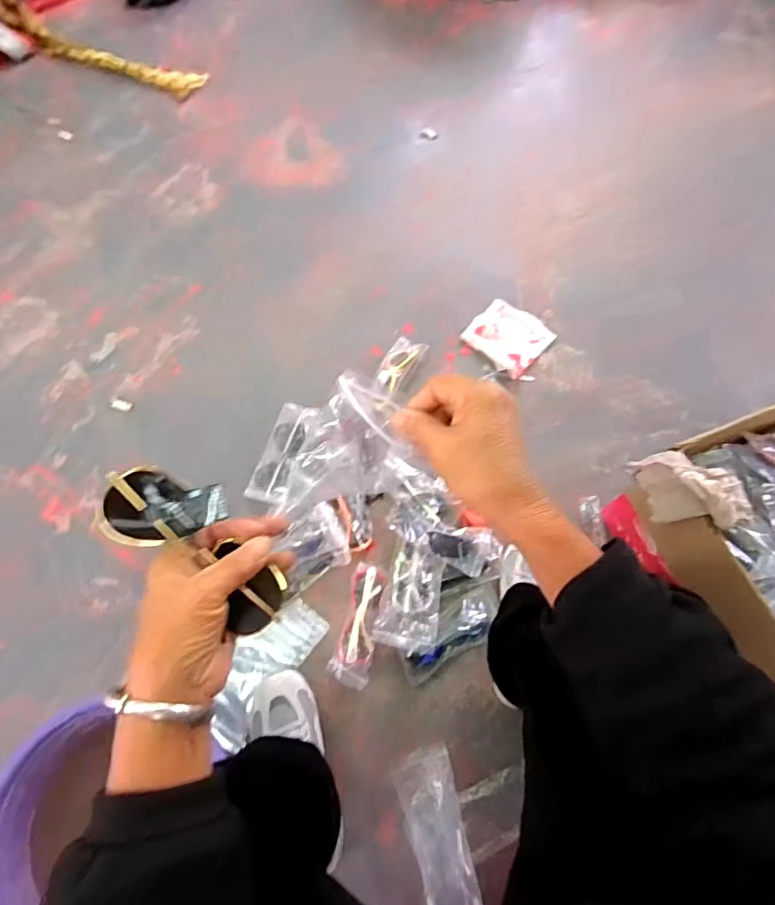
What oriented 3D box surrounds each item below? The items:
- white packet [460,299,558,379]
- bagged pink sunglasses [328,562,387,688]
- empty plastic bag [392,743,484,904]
[{"bbox_3d":[0.238,-0.228,0.988,0.144,0.029,0.140,37,71,14],"label":"white packet"},{"bbox_3d":[-0.042,0.258,0.751,0.057,0.058,0.174,11,67,4],"label":"bagged pink sunglasses"},{"bbox_3d":[0.066,0.496,0.654,0.075,0.007,0.180,-18,60,3],"label":"empty plastic bag"}]

